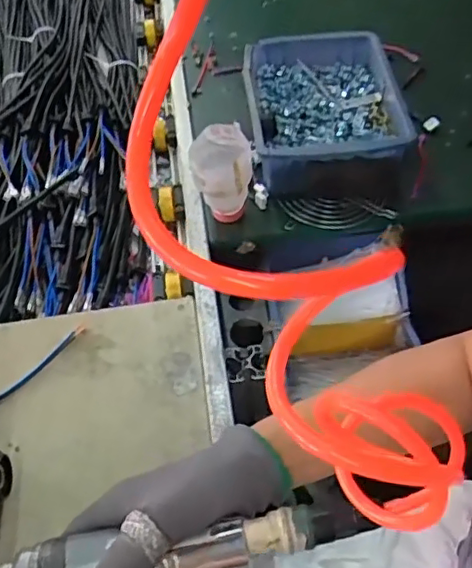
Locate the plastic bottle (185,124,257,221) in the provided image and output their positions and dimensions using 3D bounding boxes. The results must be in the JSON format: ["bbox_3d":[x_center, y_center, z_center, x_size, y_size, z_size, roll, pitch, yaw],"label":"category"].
[{"bbox_3d":[-0.015,-0.116,0.692,0.070,0.115,0.066,-7,52,-2],"label":"plastic bottle"}]

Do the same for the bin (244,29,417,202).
[{"bbox_3d":[0.115,-0.218,0.776,0.190,0.097,0.248,-6,52,-1],"label":"bin"}]

